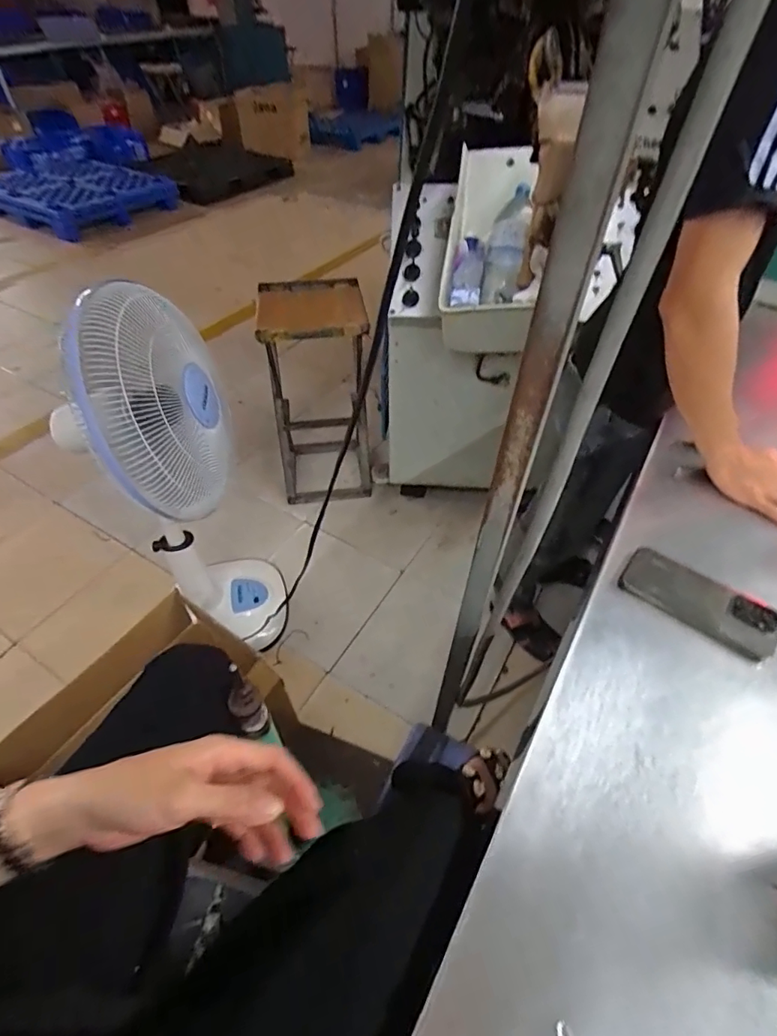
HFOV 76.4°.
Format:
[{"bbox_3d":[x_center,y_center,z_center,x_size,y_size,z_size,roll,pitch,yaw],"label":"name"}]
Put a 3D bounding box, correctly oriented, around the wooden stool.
[{"bbox_3d":[-0.233,-0.408,1.689,0.314,0.669,0.386,-8,48,-8],"label":"wooden stool"}]

